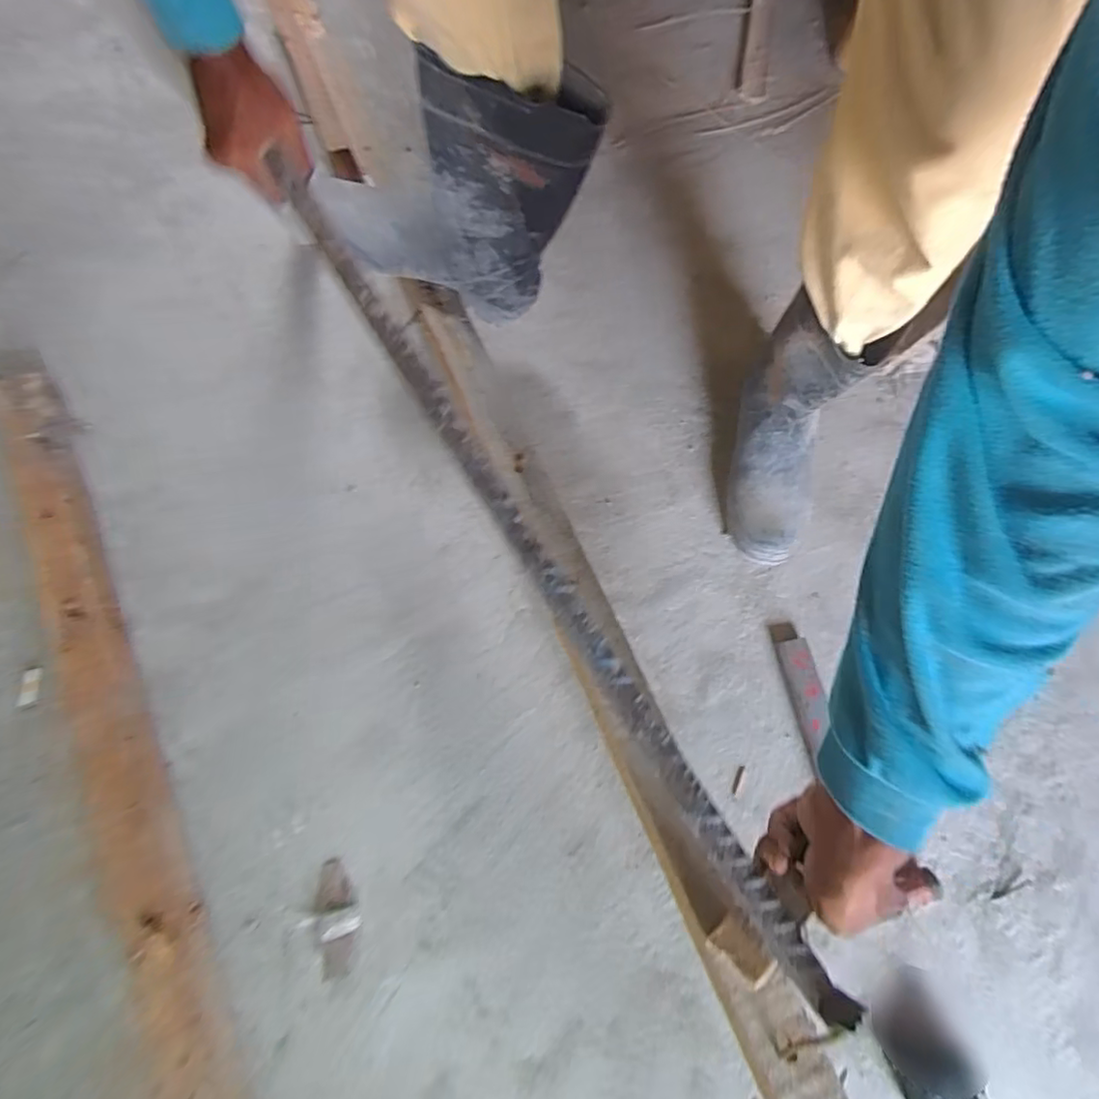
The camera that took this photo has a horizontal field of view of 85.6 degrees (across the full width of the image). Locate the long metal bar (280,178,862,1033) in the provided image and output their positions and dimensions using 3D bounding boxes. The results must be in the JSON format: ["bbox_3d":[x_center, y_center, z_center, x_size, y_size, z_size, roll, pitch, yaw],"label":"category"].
[{"bbox_3d":[-0.014,-0.007,0.411,0.029,0.014,0.665,-31,78,-10],"label":"long metal bar"}]

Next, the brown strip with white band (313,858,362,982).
[{"bbox_3d":[-0.209,0.362,0.583,0.043,0.013,0.100,-7,73,-3],"label":"brown strip with white band"}]

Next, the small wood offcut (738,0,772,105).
[{"bbox_3d":[0.332,-0.825,0.933,0.039,0.018,0.315,11,73,3],"label":"small wood offcut"}]

